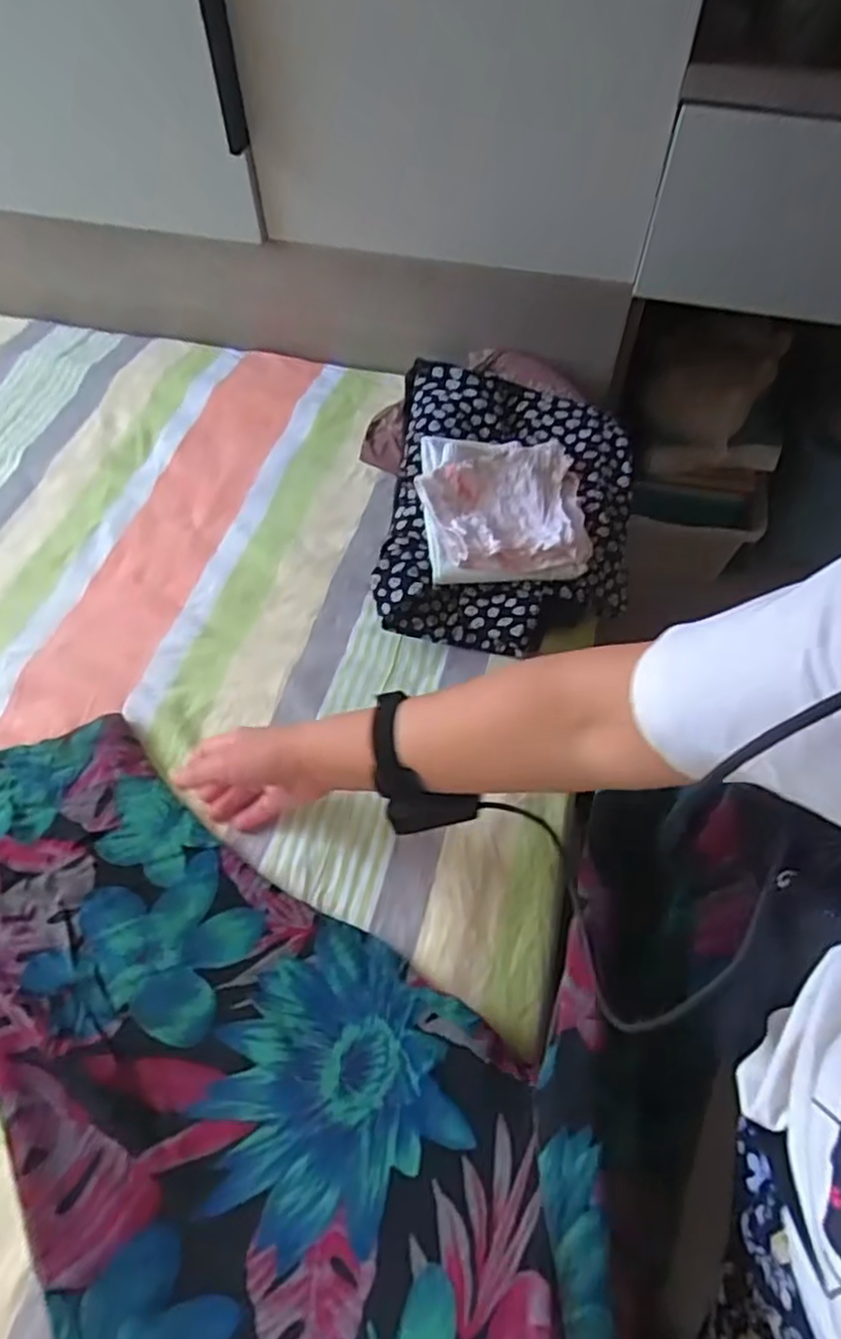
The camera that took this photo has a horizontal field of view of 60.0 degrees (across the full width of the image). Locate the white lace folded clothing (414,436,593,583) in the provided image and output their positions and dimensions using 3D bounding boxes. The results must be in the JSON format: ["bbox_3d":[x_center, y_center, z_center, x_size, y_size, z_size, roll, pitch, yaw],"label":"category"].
[{"bbox_3d":[0.086,-0.172,0.740,0.166,0.045,0.178,-4,58,-2],"label":"white lace folded clothing"}]

